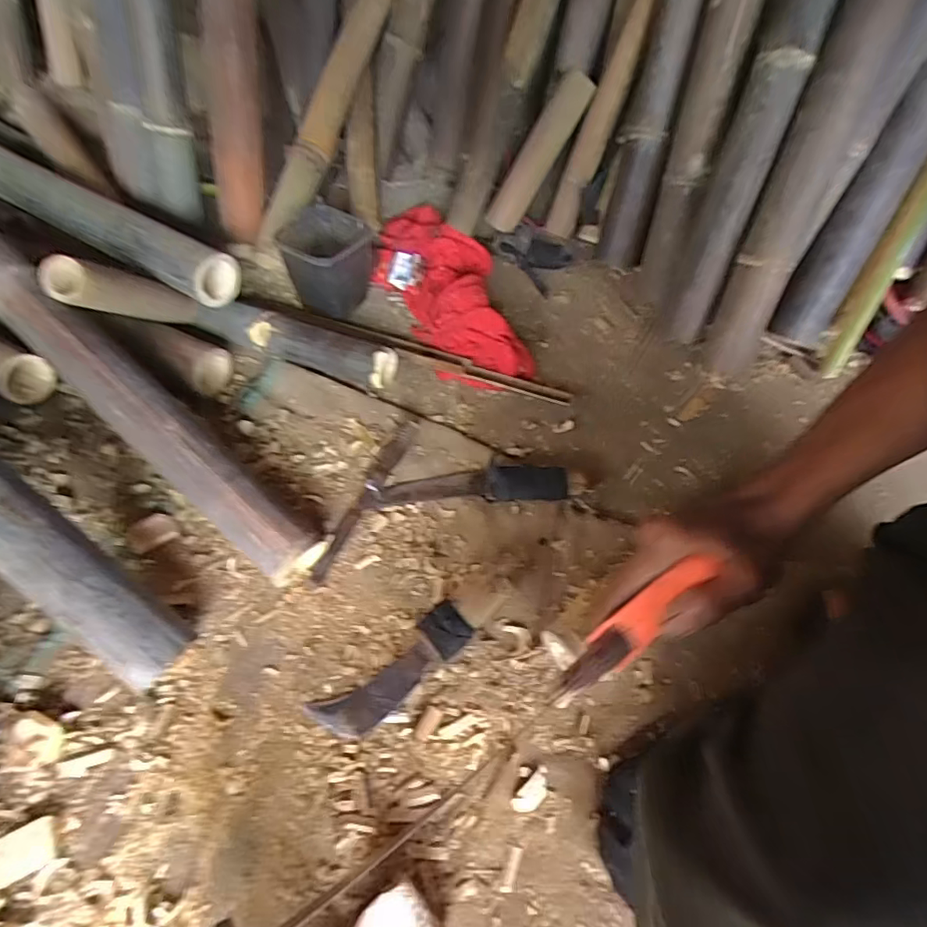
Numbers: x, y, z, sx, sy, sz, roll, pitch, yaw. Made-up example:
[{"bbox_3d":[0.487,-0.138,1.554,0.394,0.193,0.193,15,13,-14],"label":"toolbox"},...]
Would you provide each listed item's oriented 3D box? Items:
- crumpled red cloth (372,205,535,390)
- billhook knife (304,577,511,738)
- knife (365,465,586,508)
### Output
[{"bbox_3d":[-0.035,-0.289,0.877,0.200,0.069,0.412,-12,59,-13],"label":"crumpled red cloth"},{"bbox_3d":[-0.049,0.200,0.556,0.234,0.034,0.056,-38,67,-12],"label":"billhook knife"},{"bbox_3d":[0.015,0.026,0.680,0.274,0.030,0.045,-2,57,-6],"label":"knife"}]

